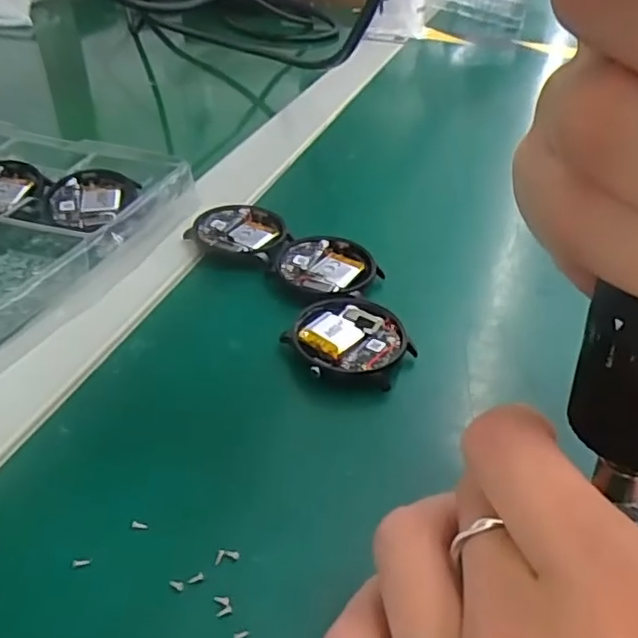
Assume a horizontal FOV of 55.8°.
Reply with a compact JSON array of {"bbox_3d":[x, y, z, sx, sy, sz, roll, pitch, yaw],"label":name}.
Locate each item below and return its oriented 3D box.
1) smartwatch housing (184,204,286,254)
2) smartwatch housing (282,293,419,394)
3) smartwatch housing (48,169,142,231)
[{"bbox_3d":[-0.040,-0.043,0.297,0.040,0.008,0.041,1,40,-1],"label":"smartwatch housing"},{"bbox_3d":[0.012,0.011,0.240,0.043,0.012,0.048,-17,44,-22],"label":"smartwatch housing"},{"bbox_3d":[-0.116,-0.057,0.304,0.041,0.010,0.042,8,51,-1],"label":"smartwatch housing"}]

